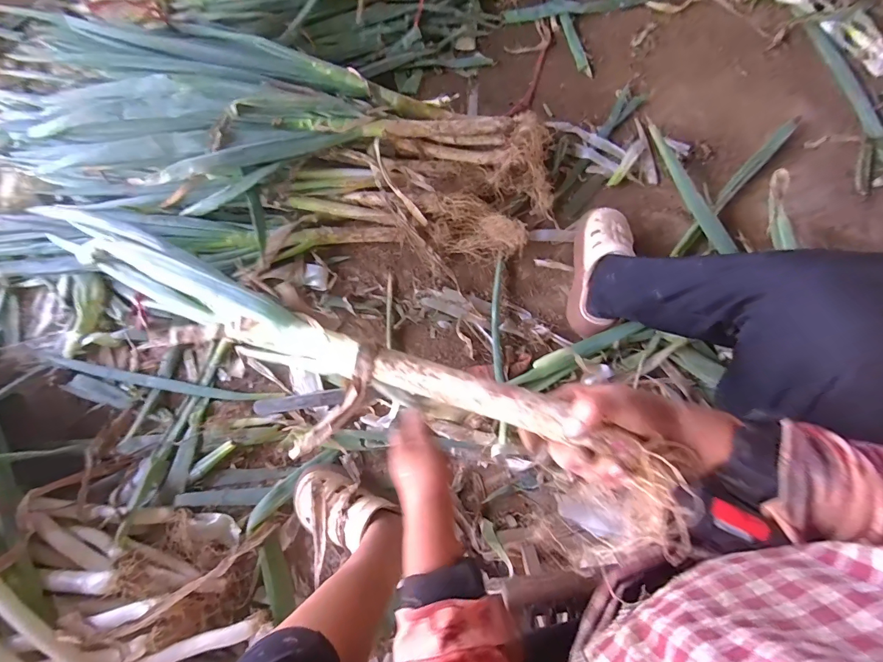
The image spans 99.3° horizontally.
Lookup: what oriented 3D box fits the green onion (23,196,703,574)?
[{"bbox_3d":[-0.139,0.025,0.364,0.677,0.082,0.120,22,74,19],"label":"green onion"}]

